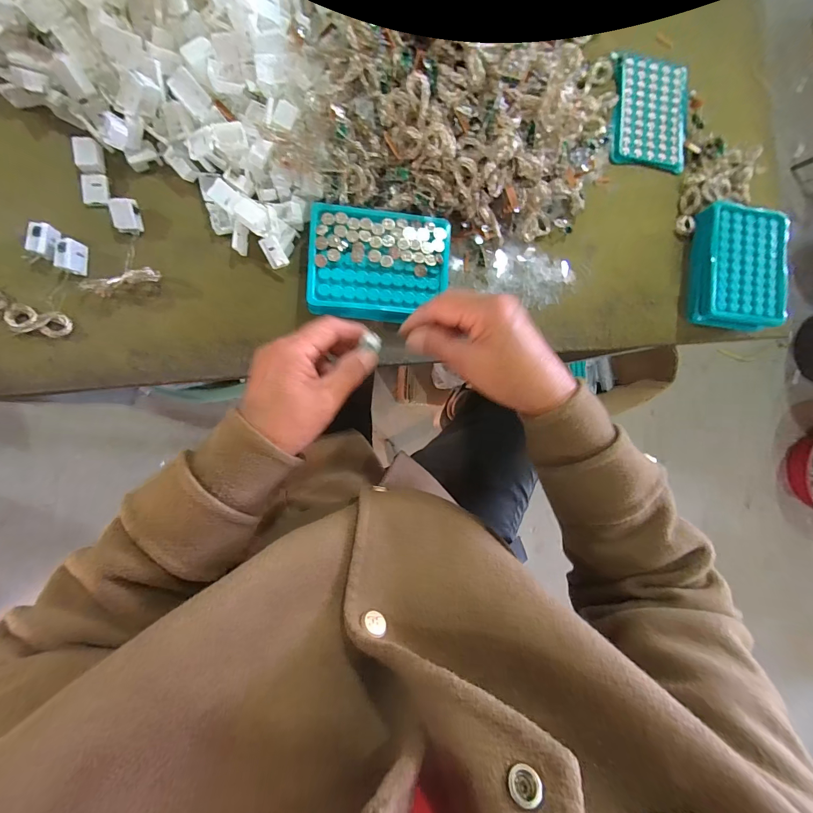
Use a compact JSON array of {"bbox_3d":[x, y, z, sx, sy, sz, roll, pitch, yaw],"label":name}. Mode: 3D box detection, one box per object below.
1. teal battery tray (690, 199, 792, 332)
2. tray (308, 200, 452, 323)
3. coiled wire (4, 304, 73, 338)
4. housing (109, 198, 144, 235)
[{"bbox_3d":[0.384,-0.160,0.419,0.092,0.035,0.136,2,90,-10],"label":"teal battery tray"},{"bbox_3d":[-0.027,-0.134,0.352,0.129,0.032,0.098,3,90,-10],"label":"tray"},{"bbox_3d":[-0.317,-0.073,0.309,0.047,0.011,0.023,12,89,-10],"label":"coiled wire"},{"bbox_3d":[-0.249,-0.170,0.325,0.019,0.019,0.025,-3,91,-10],"label":"housing"}]

